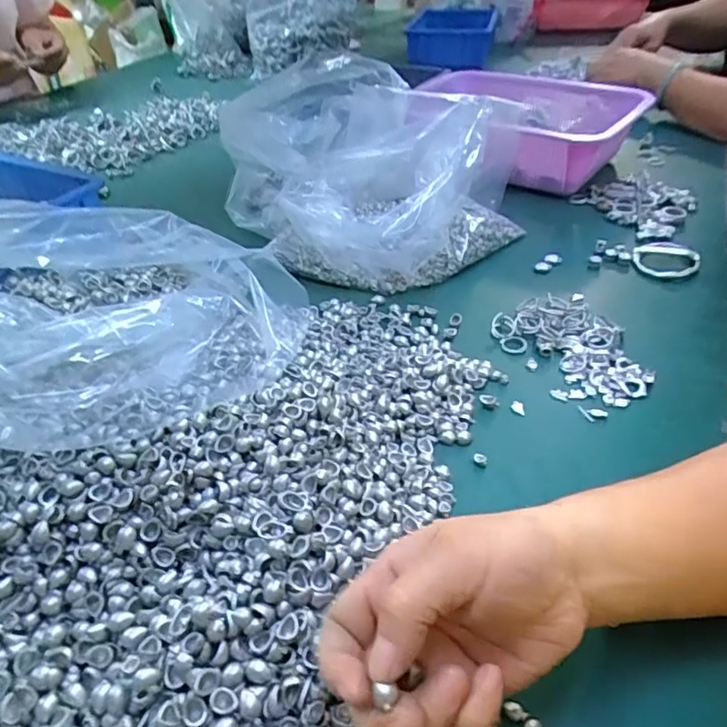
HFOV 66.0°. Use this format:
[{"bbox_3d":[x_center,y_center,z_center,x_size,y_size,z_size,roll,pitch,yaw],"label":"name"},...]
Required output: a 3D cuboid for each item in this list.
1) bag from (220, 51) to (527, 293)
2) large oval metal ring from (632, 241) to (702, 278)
[{"bbox_3d":[-0.008,-0.244,0.643,0.272,0.138,0.375,-27,46,-26],"label":"bag"},{"bbox_3d":[0.300,-0.107,0.554,0.058,0.014,0.063,18,44,23],"label":"large oval metal ring"}]

